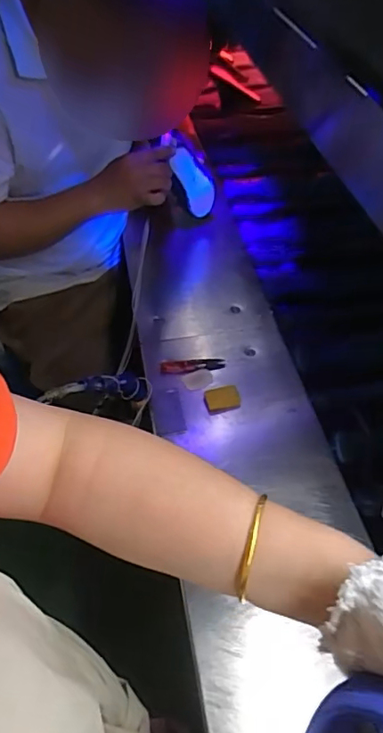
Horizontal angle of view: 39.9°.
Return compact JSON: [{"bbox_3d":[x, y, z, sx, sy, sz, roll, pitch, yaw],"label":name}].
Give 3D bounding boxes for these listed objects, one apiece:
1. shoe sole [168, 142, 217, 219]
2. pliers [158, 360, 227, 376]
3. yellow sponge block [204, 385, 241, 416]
[{"bbox_3d":[0.004,-0.344,0.995,0.032,0.223,0.076,24,86,19],"label":"shoe sole"},{"bbox_3d":[0.002,-0.002,0.842,0.102,0.015,0.028,0,49,-2],"label":"pliers"},{"bbox_3d":[0.046,0.051,0.794,0.051,0.012,0.040,-8,49,-9],"label":"yellow sponge block"}]

